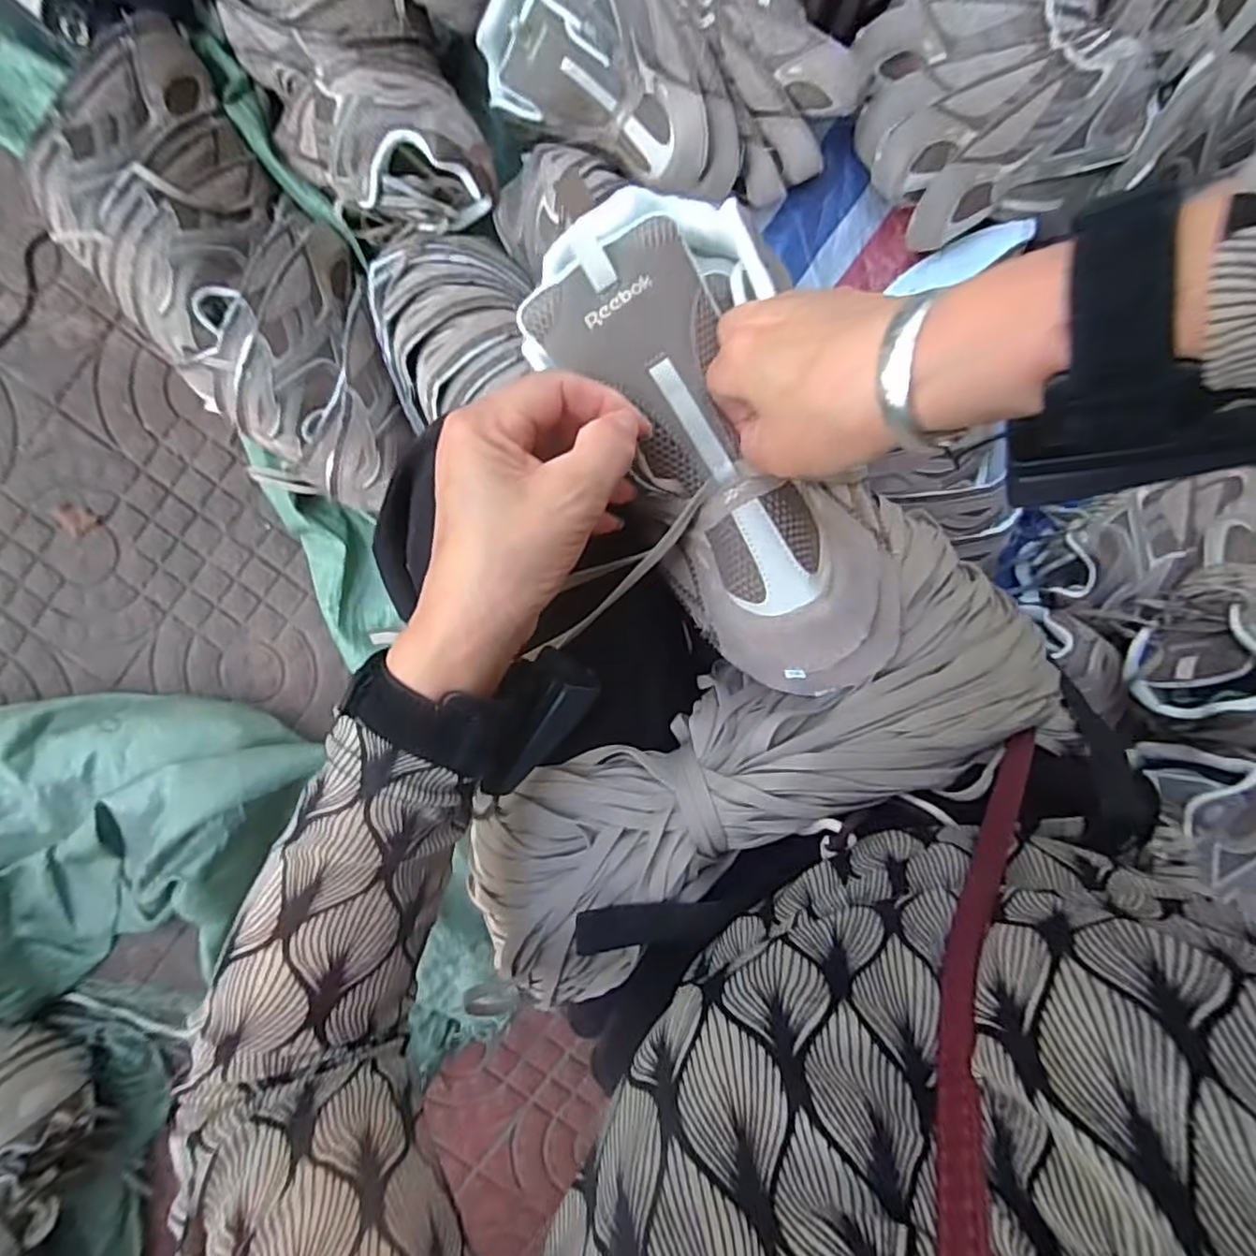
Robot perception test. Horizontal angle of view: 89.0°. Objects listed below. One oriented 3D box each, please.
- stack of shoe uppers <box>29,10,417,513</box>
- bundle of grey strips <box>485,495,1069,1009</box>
[{"bbox_3d":[-0.410,-0.359,0.663,0.223,0.115,0.477,-31,96,0],"label":"stack of shoe uppers"},{"bbox_3d":[0.063,0.070,0.335,0.330,0.077,0.116,-29,100,-3],"label":"bundle of grey strips"}]

